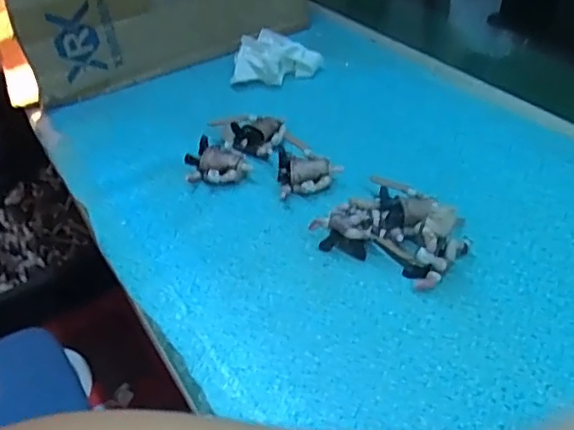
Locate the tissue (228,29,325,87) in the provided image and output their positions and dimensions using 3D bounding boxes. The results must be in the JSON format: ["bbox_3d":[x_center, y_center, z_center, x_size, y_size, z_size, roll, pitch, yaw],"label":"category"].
[{"bbox_3d":[-0.017,-0.188,0.719,0.106,0.046,0.060,-21,41,-17],"label":"tissue"}]

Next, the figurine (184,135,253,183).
[{"bbox_3d":[-0.065,-0.050,0.570,0.057,0.033,0.036,0,39,8],"label":"figurine"}]

